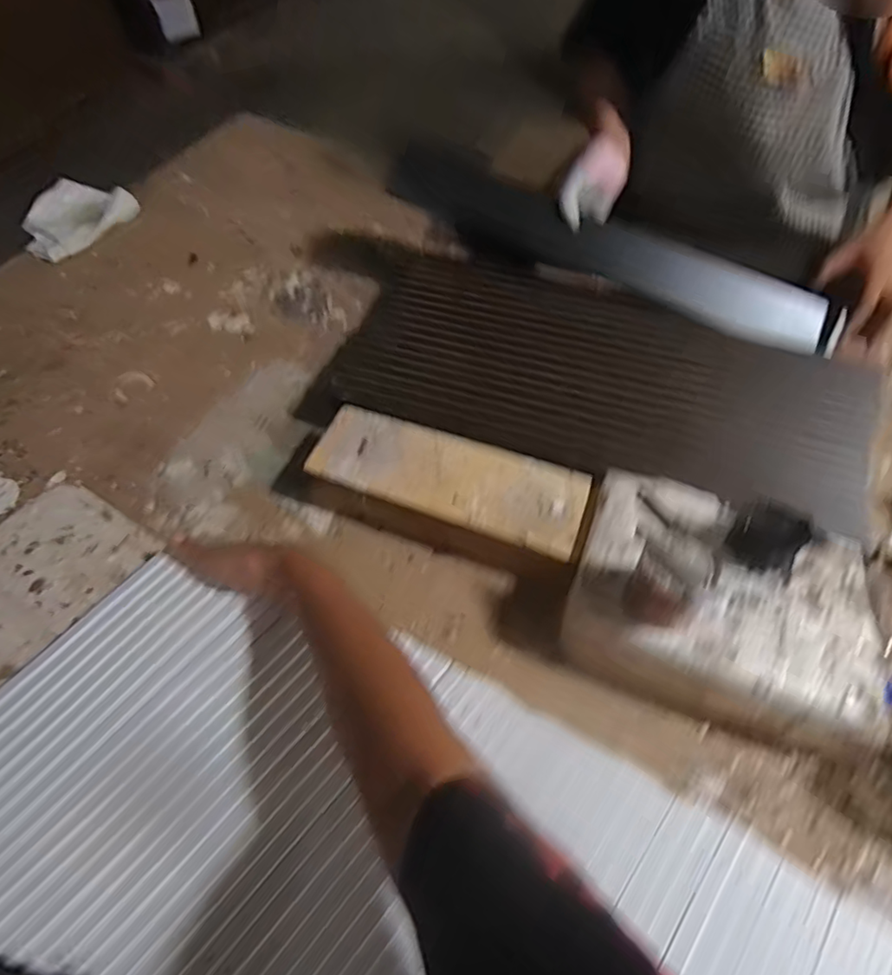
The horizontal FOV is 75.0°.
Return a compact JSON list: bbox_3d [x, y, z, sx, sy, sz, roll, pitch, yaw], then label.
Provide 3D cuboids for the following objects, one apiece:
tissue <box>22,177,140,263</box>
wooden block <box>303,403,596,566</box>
[{"bbox_3d":[-0.555,-0.403,0.867,0.085,0.054,0.170,17,59,13],"label":"tissue"},{"bbox_3d":[0.003,0.003,0.685,0.315,0.075,0.121,16,59,13],"label":"wooden block"}]

